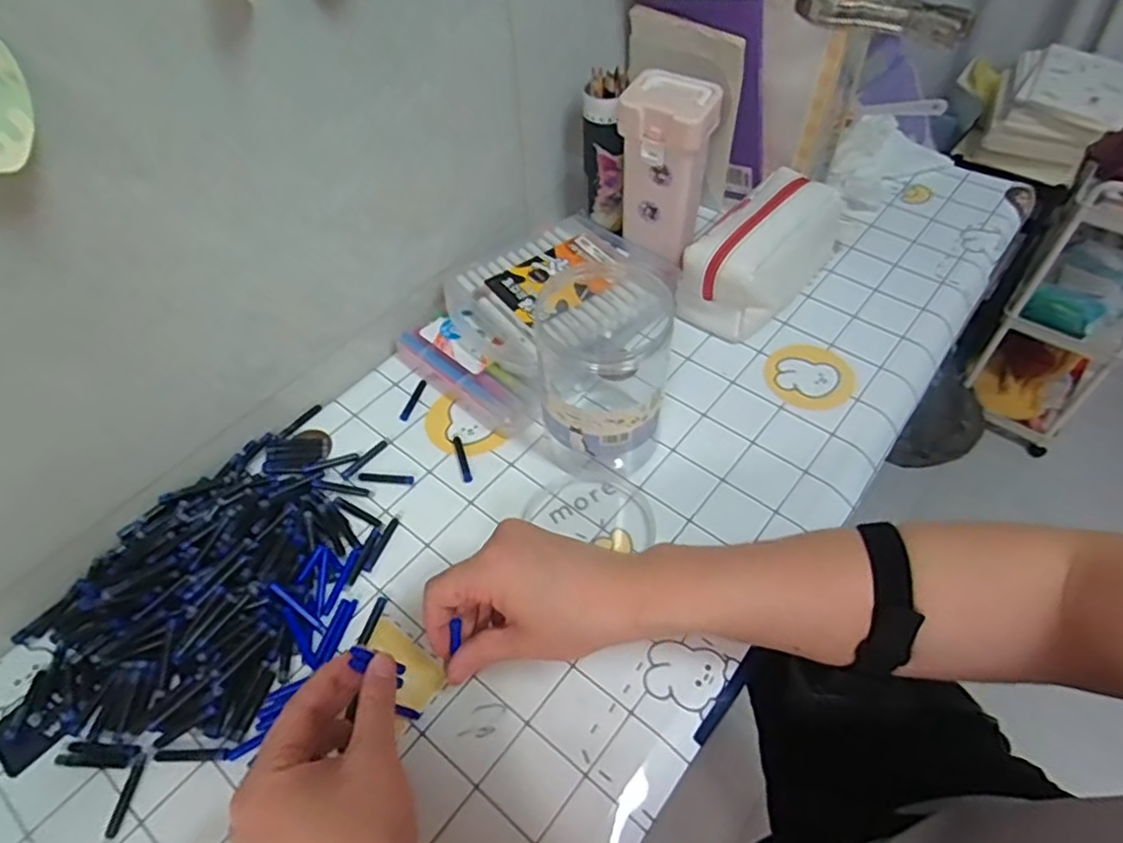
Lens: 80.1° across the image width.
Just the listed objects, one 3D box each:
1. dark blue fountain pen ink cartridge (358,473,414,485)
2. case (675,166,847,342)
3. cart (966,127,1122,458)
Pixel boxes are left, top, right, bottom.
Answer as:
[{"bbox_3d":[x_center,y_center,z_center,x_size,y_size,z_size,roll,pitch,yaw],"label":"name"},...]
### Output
[{"bbox_3d":[-0.146,0.046,0.555,0.046,0.004,0.009,4,52,5],"label":"dark blue fountain pen ink cartridge"},{"bbox_3d":[0.205,-0.173,0.666,0.090,0.092,0.204,31,58,23],"label":"case"},{"bbox_3d":[1.068,-0.271,1.341,0.385,0.573,0.238,-36,59,-24],"label":"cart"}]

